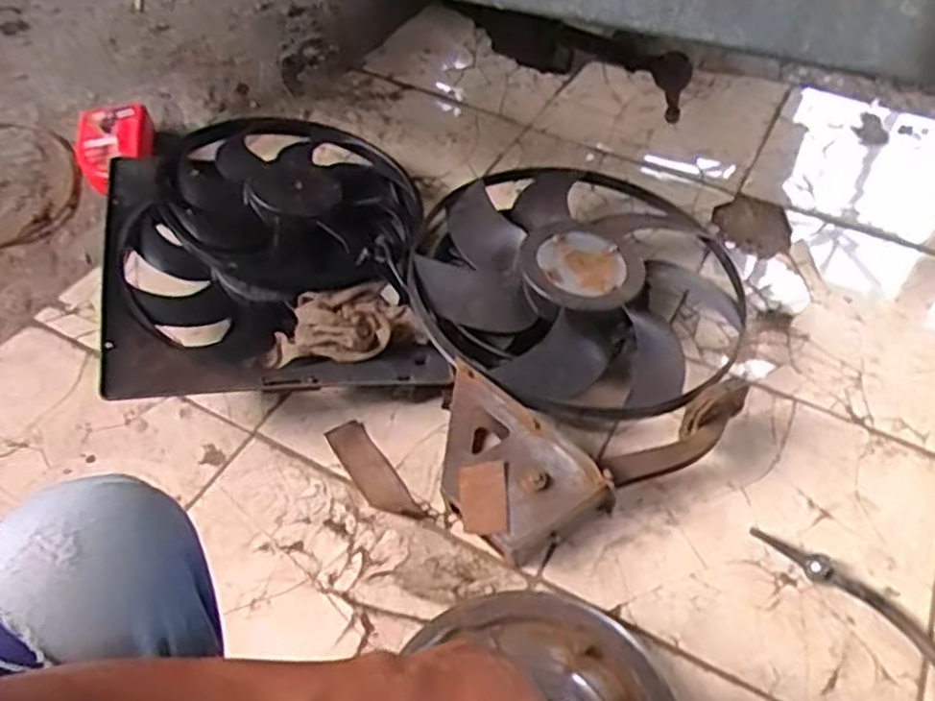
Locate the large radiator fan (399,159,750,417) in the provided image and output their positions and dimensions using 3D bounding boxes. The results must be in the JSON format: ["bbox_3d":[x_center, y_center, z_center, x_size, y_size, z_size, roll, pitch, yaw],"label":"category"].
[{"bbox_3d":[0.161,-0.091,1.101,0.486,0.142,0.479,-10,50,-10],"label":"large radiator fan"}]

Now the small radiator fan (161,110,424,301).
[{"bbox_3d":[-0.230,-0.214,1.045,0.338,0.044,0.314,-9,58,-34],"label":"small radiator fan"}]

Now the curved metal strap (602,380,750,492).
[{"bbox_3d":[0.247,0.099,0.886,0.200,0.068,0.051,-22,53,-19],"label":"curved metal strap"}]

